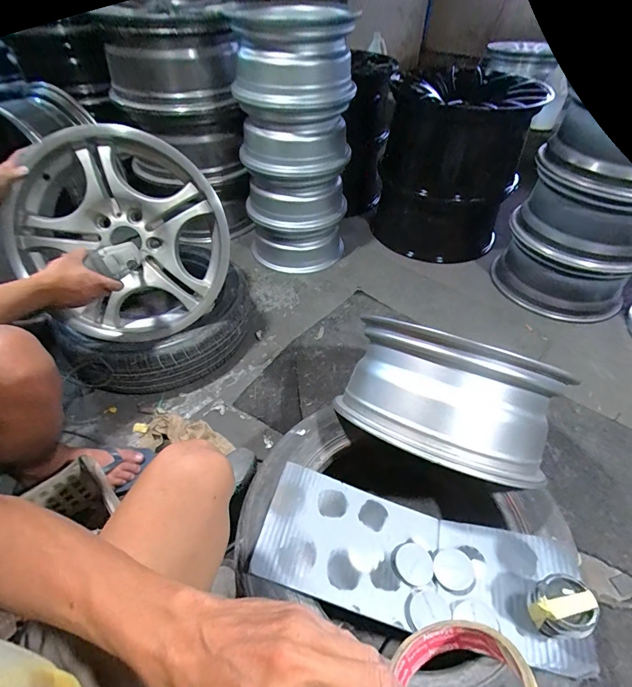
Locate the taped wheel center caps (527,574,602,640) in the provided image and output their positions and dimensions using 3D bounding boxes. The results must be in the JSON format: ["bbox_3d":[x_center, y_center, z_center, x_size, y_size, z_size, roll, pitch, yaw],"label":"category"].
[{"bbox_3d":[0.318,0.348,0.501,0.061,0.087,0.064,0,46,0],"label":"taped wheel center caps"}]

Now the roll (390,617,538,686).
[{"bbox_3d":[0.088,0.204,0.222,0.073,0.086,0.017,-21,93,0],"label":"roll"}]

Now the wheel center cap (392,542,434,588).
[{"bbox_3d":[0.152,0.347,0.595,0.062,0.011,0.060,0,46,0],"label":"wheel center cap"}]

